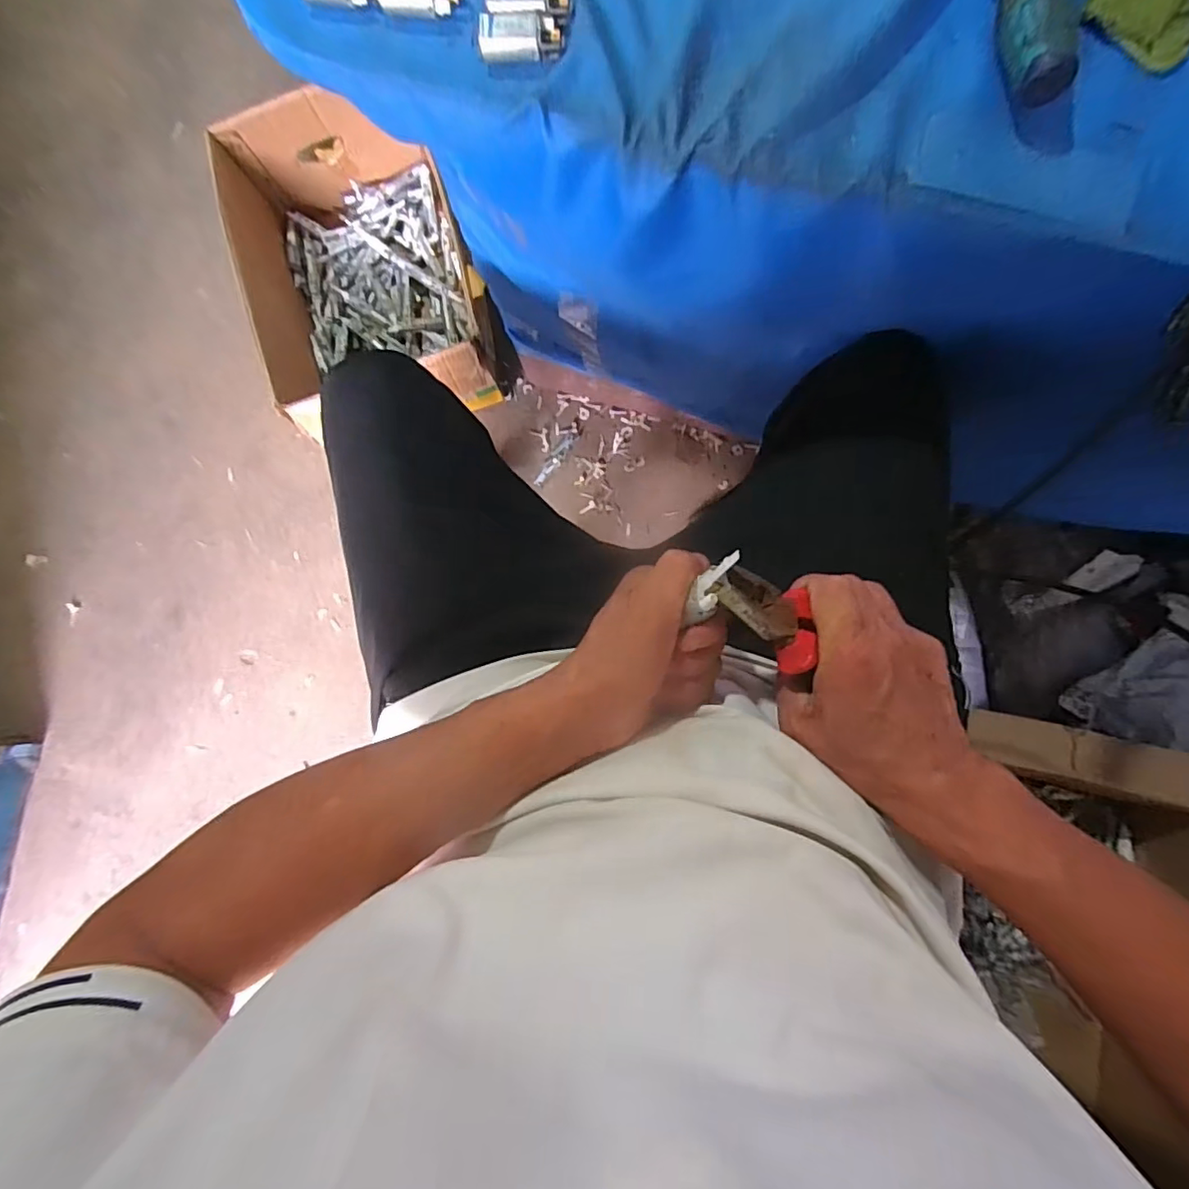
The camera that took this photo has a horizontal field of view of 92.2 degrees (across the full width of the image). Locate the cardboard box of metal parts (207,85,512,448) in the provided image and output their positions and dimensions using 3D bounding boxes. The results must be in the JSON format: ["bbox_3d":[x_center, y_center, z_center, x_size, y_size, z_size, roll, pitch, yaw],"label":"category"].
[{"bbox_3d":[-0.338,-0.490,0.885,0.309,0.188,0.452,-13,87,3],"label":"cardboard box of metal parts"}]

